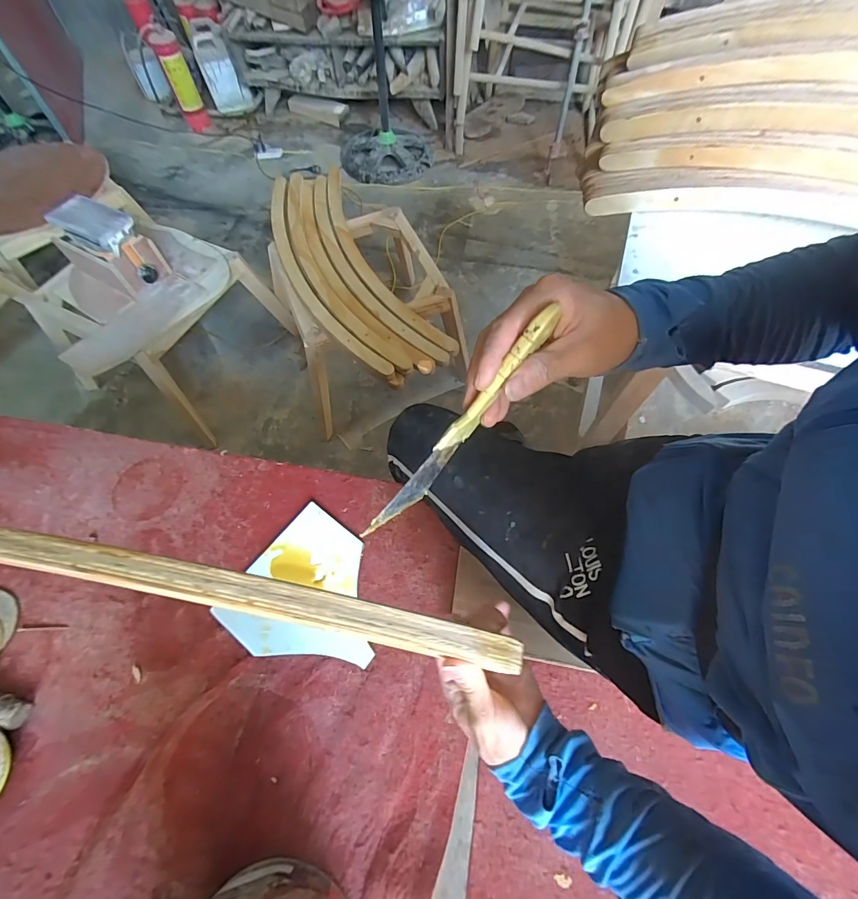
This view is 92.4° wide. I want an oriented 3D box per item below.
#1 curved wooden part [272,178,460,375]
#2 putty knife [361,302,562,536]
[{"bbox_3d":[-0.344,-0.516,1.173,0.130,0.041,0.865,-25,65,-12],"label":"curved wooden part"},{"bbox_3d":[0.021,-0.012,0.291,0.013,0.022,0.198,44,106,21],"label":"putty knife"}]

